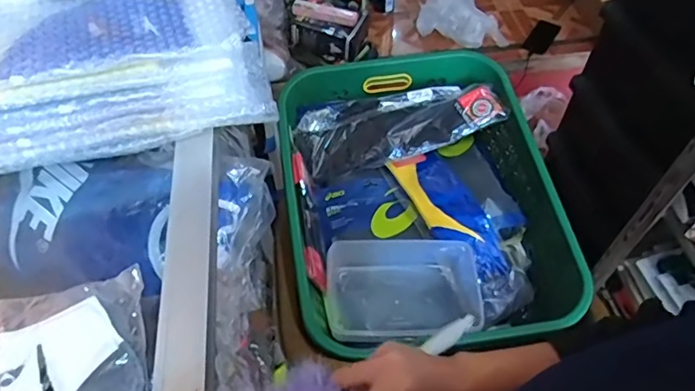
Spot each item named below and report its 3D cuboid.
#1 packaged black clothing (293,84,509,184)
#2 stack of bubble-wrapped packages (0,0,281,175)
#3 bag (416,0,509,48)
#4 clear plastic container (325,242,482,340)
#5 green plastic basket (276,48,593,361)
[{"bbox_3d":[0.093,-0.141,0.985,0.381,0.077,0.138,-10,53,-7],"label":"packaged black clothing"},{"bbox_3d":[-0.293,-0.166,0.562,0.364,0.114,0.229,-13,53,-9],"label":"stack of bubble-wrapped packages"},{"bbox_3d":[0.371,-0.563,1.596,0.269,0.128,0.158,21,55,16],"label":"bag"},{"bbox_3d":[0.088,0.148,0.796,0.234,0.076,0.147,-4,52,-2],"label":"clear plastic container"},{"bbox_3d":[0.118,0.000,0.901,0.428,0.160,0.531,-6,52,-4],"label":"green plastic basket"}]

